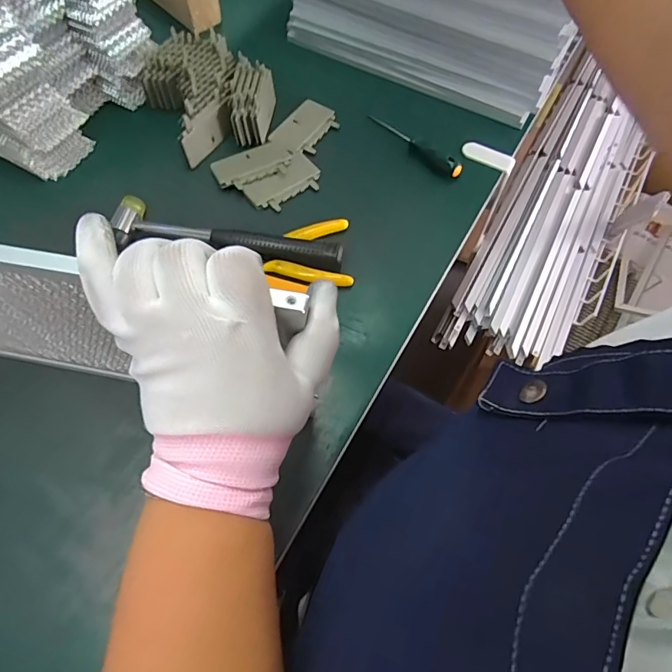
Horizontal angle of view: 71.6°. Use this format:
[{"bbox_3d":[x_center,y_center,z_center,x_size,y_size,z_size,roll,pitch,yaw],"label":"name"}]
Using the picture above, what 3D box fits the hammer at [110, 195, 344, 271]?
[{"bbox_3d":[-0.111,-0.097,0.473,0.237,0.024,0.051,11,64,3],"label":"hammer"}]

